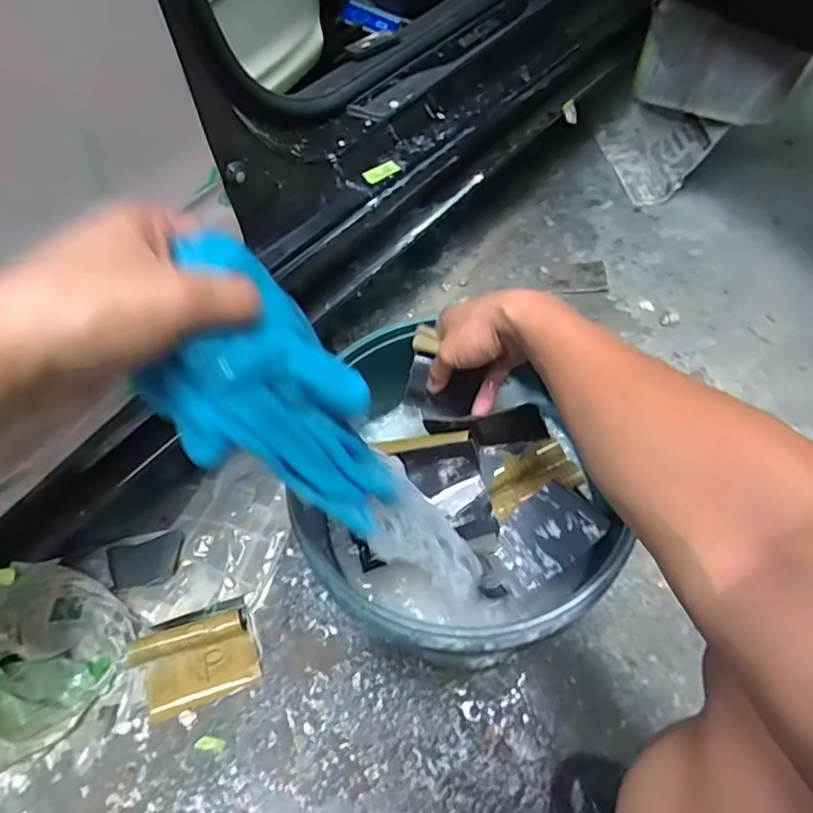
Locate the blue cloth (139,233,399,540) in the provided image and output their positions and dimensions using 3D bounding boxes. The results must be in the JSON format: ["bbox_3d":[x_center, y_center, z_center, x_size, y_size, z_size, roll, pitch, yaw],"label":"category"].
[{"bbox_3d":[-0.065,0.007,0.329,0.050,0.207,0.092,5,56,36],"label":"blue cloth"}]

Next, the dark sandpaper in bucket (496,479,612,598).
[{"bbox_3d":[0.129,0.121,0.525,0.103,0.009,0.067,-41,65,5],"label":"dark sandpaper in bucket"}]

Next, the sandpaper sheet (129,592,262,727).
[{"bbox_3d":[-0.264,0.308,0.695,0.137,0.032,0.111,-21,59,-8],"label":"sandpaper sheet"}]

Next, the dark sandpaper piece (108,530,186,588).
[{"bbox_3d":[-0.361,0.216,0.780,0.098,0.005,0.068,-16,54,-12],"label":"dark sandpaper piece"}]

